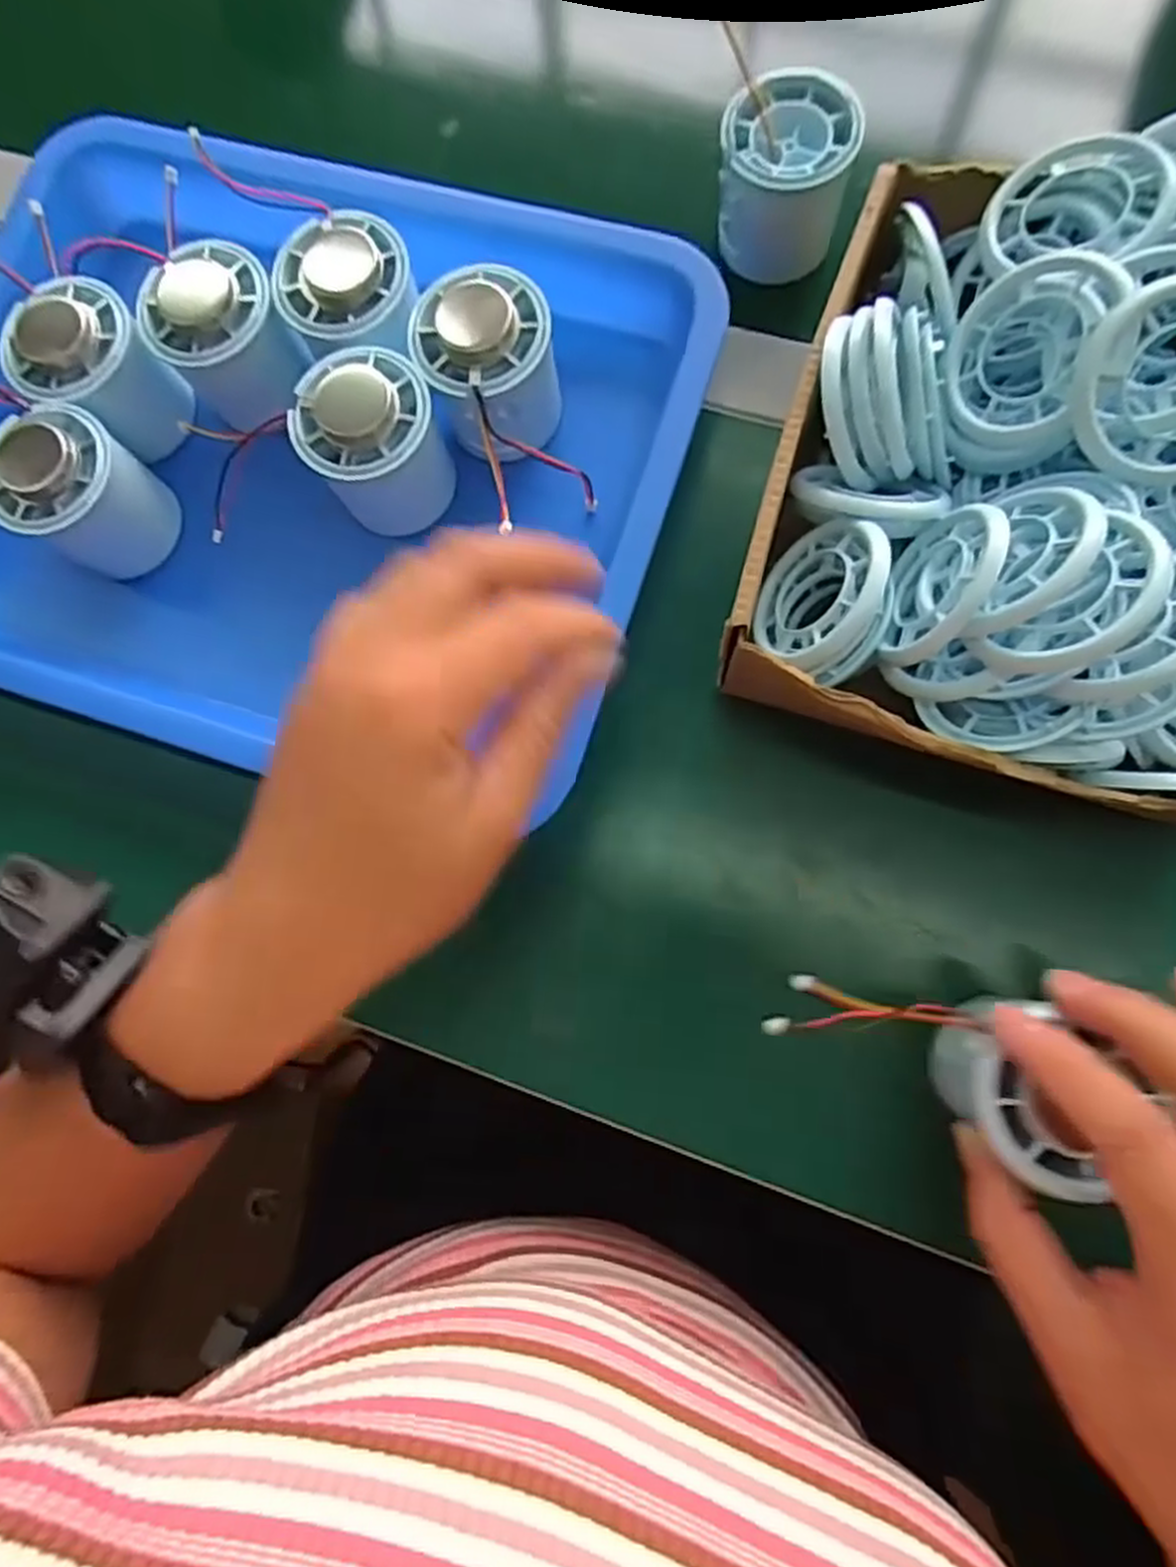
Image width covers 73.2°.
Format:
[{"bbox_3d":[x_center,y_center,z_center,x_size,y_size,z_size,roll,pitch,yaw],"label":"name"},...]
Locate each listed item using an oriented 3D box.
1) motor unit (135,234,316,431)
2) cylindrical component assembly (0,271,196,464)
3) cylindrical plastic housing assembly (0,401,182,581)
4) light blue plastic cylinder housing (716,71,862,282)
[{"bbox_3d":[-0.152,-0.189,0.341,0.053,0.055,0.051,-1,84,6],"label":"motor unit"},{"bbox_3d":[-0.210,-0.180,0.342,0.054,0.055,0.054,26,88,8],"label":"cylindrical component assembly"},{"bbox_3d":[-0.212,-0.122,0.334,0.053,0.063,0.052,-1,84,6],"label":"cylindrical plastic housing assembly"},{"bbox_3d":[0.083,-0.257,0.336,0.052,0.044,0.057,-1,84,6],"label":"light blue plastic cylinder housing"}]

